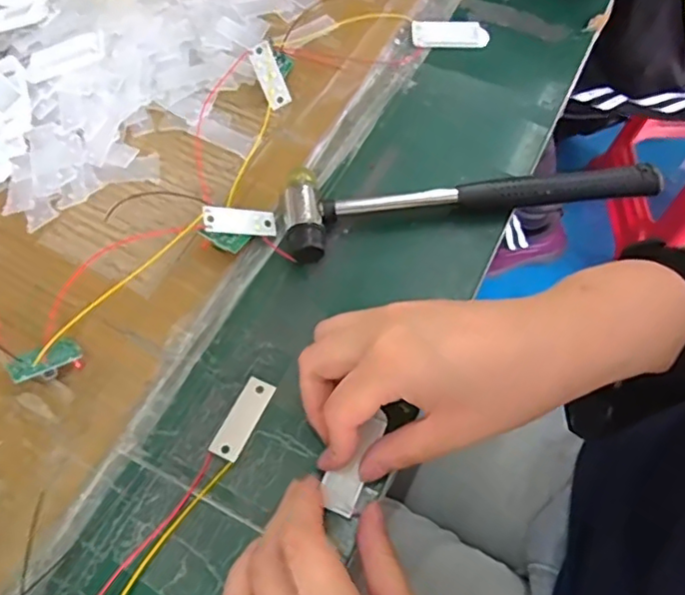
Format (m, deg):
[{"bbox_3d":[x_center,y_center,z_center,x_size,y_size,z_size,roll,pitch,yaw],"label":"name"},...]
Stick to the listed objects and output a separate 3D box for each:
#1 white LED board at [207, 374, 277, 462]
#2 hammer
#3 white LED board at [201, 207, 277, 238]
[{"bbox_3d":[-0.054,0.064,0.321,0.017,0.004,0.046,22,65,12],"label":"white LED board"},{"bbox_3d":[0.081,-0.067,0.377,0.235,0.022,0.056,-9,63,-4],"label":"hammer"},{"bbox_3d":[-0.062,-0.046,0.363,0.046,0.004,0.017,0,62,-32],"label":"white LED board"}]

